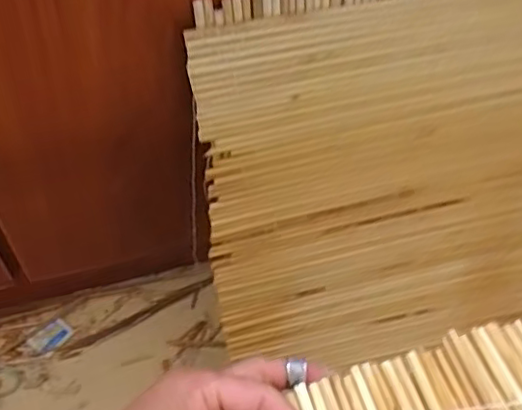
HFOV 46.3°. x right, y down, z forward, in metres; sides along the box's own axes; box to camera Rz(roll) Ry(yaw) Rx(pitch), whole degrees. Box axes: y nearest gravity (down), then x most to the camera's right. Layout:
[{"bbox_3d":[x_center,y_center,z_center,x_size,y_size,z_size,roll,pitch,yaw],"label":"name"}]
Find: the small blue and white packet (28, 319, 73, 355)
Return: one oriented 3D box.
[{"bbox_3d":[-0.281,0.177,0.819,0.033,0.007,0.051,37,61,23],"label":"small blue and white packet"}]

